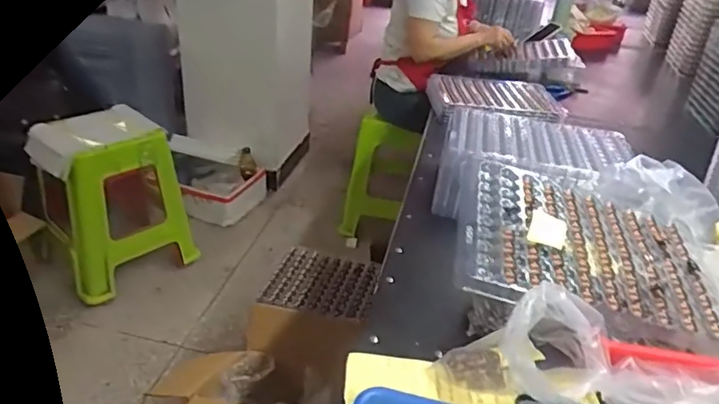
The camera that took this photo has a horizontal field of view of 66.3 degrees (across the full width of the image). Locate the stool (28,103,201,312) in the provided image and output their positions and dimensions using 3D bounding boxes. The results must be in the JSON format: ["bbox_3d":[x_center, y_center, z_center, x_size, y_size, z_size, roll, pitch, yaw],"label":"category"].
[{"bbox_3d":[-0.752,-0.010,1.715,0.280,0.498,0.375,29,37,35],"label":"stool"}]

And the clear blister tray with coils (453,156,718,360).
[{"bbox_3d":[0.313,0.059,0.734,0.381,0.039,0.275,14,41,-2],"label":"clear blister tray with coils"}]

